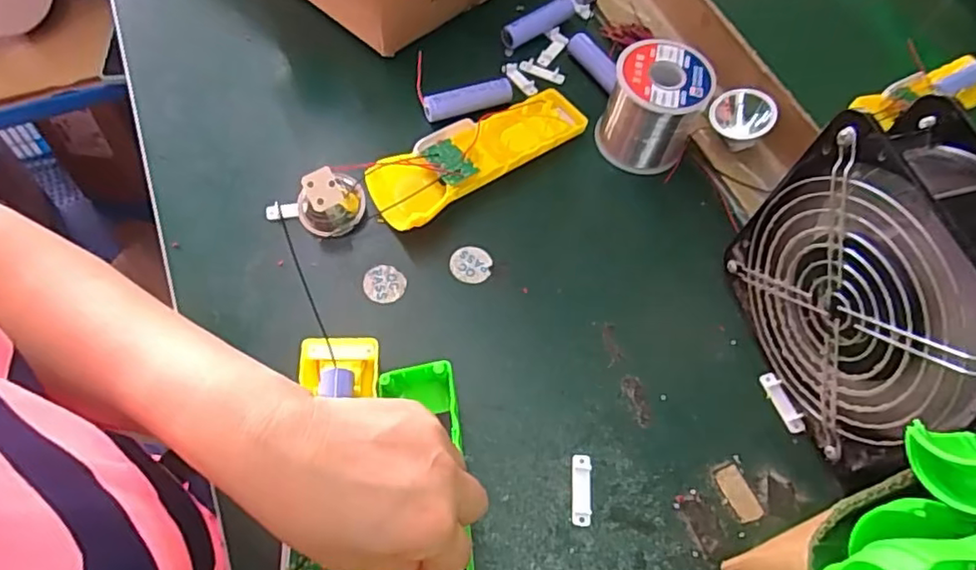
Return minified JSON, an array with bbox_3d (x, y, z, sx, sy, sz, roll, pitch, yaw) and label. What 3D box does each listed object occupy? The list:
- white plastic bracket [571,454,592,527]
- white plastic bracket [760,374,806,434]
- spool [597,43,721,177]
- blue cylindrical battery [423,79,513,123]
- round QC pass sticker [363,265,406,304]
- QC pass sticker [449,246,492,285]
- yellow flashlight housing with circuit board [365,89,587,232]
[{"bbox_3d":[0.051,0.111,0.336,0.010,0.005,0.037,5,61,-2],"label":"white plastic bracket"},{"bbox_3d":[0.176,0.070,0.369,0.010,0.005,0.037,-15,63,-12],"label":"white plastic bracket"},{"bbox_3d":[0.117,-0.126,0.441,0.065,0.067,0.060,2,61,-3],"label":"spool"},{"bbox_3d":[-0.013,-0.137,0.464,0.069,0.017,0.019,-18,64,-14],"label":"blue cylindrical battery"},{"bbox_3d":[-0.065,0.000,0.393,0.026,0.004,0.024,2,61,-3],"label":"round QC pass sticker"},{"bbox_3d":[-0.011,-0.014,0.403,0.026,0.004,0.025,5,61,-2],"label":"QC pass sticker"},{"bbox_3d":[-0.005,-0.090,0.429,0.162,0.030,0.045,-33,69,-20],"label":"yellow flashlight housing with circuit board"}]

